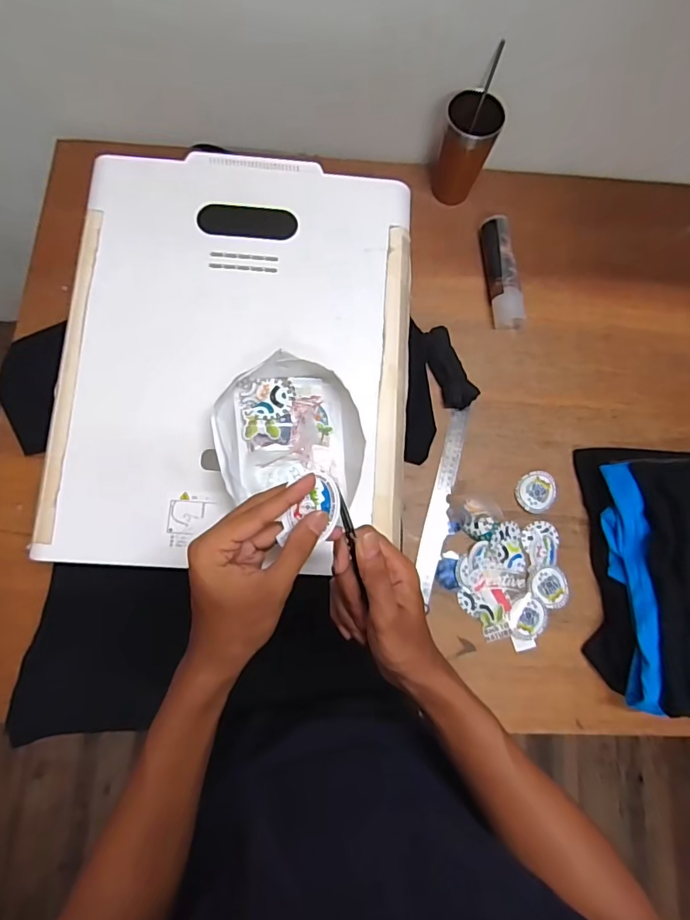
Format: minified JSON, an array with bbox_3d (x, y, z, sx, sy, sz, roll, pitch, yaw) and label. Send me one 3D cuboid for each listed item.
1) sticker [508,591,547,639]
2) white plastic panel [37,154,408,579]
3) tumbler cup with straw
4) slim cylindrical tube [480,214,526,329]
[{"bbox_3d":[0.259,0.223,0.694,0.051,0.005,0.061,24,78,0],"label":"sticker"},{"bbox_3d":[-0.124,-0.131,0.584,0.396,0.027,0.498,3,78,-1],"label":"white plastic panel"},{"bbox_3d":[0.187,-0.496,0.753,0.078,0.180,0.104,14,78,-1],"label":"tumbler cup with straw"},{"bbox_3d":[0.248,-0.299,0.789,0.044,0.055,0.179,-8,79,-7],"label":"slim cylindrical tube"}]

